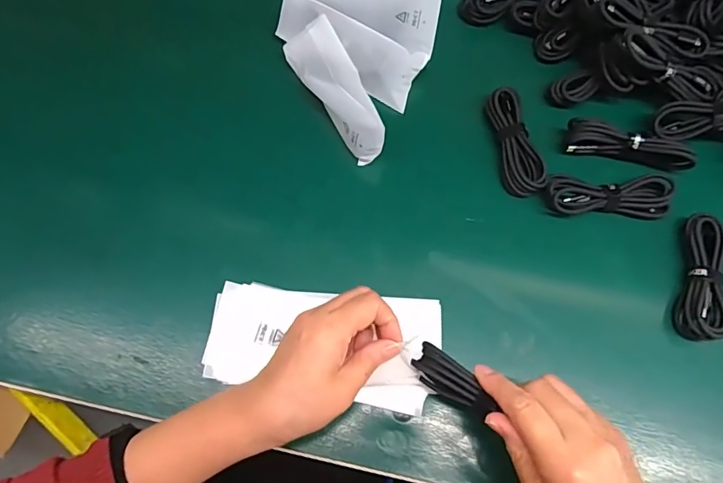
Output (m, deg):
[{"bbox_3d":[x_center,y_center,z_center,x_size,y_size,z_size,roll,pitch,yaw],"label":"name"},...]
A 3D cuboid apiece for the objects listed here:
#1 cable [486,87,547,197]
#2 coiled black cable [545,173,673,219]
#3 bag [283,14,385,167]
[{"bbox_3d":[0.142,-0.093,0.431,0.033,0.017,0.101,-8,69,-2],"label":"cable"},{"bbox_3d":[0.218,-0.041,0.412,0.104,0.015,0.034,2,69,1],"label":"coiled black cable"},{"bbox_3d":[-0.022,-0.145,0.438,0.048,0.025,0.148,-29,72,-10],"label":"bag"}]

